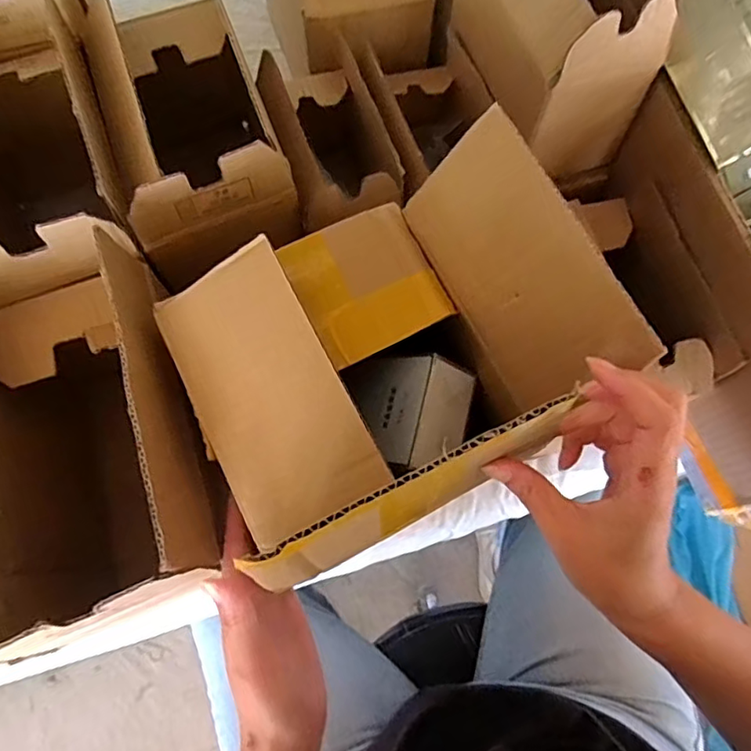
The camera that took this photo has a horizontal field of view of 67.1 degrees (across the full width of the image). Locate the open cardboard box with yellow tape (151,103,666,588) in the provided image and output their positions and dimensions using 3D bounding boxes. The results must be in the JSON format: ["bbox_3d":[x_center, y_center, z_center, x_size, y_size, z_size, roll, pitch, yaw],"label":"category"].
[{"bbox_3d":[-0.001,-0.019,0.339,0.219,0.134,0.178,-27,72,-12],"label":"open cardboard box with yellow tape"}]

